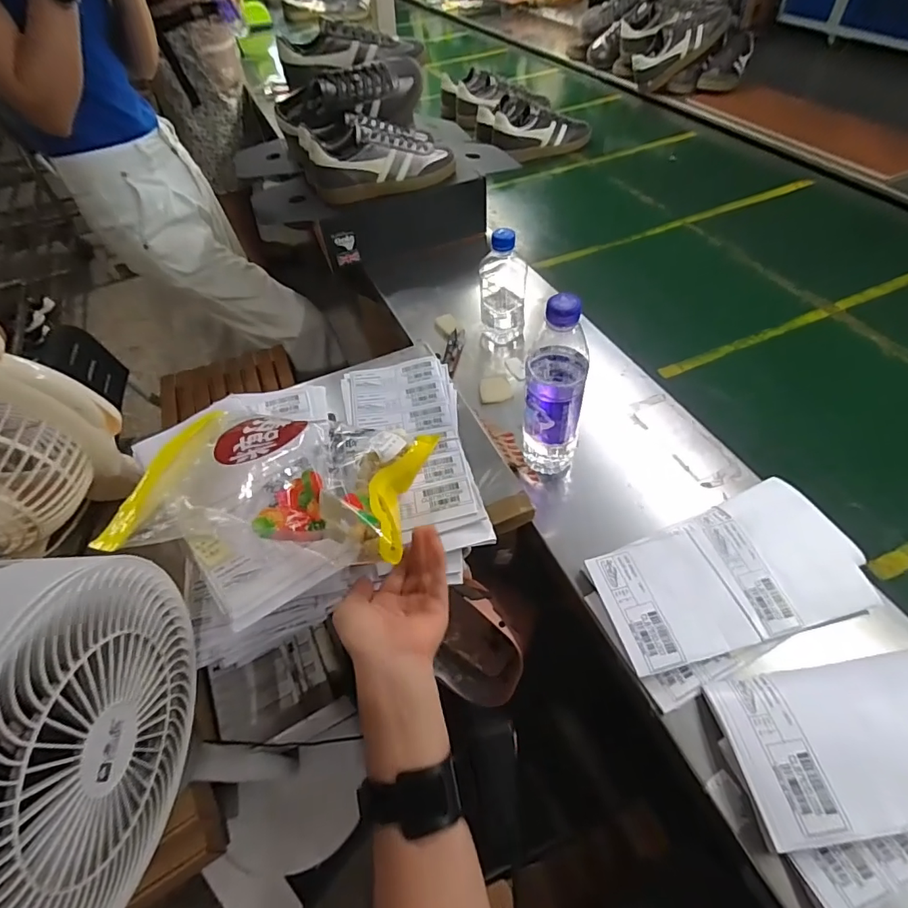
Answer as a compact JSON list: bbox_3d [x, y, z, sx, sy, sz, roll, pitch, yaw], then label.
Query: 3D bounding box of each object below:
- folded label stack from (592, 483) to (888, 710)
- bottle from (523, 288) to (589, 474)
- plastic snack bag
[{"bbox_3d":[0.273,0.125,0.498,0.266,0.026,0.146,-20,53,-12],"label":"folded label stack"},{"bbox_3d":[0.109,-0.071,0.525,0.066,0.211,0.061,8,52,10],"label":"bottle"},{"bbox_3d":[-0.155,0.027,0.465,0.240,0.076,0.161,3,50,3],"label":"plastic snack bag"}]

